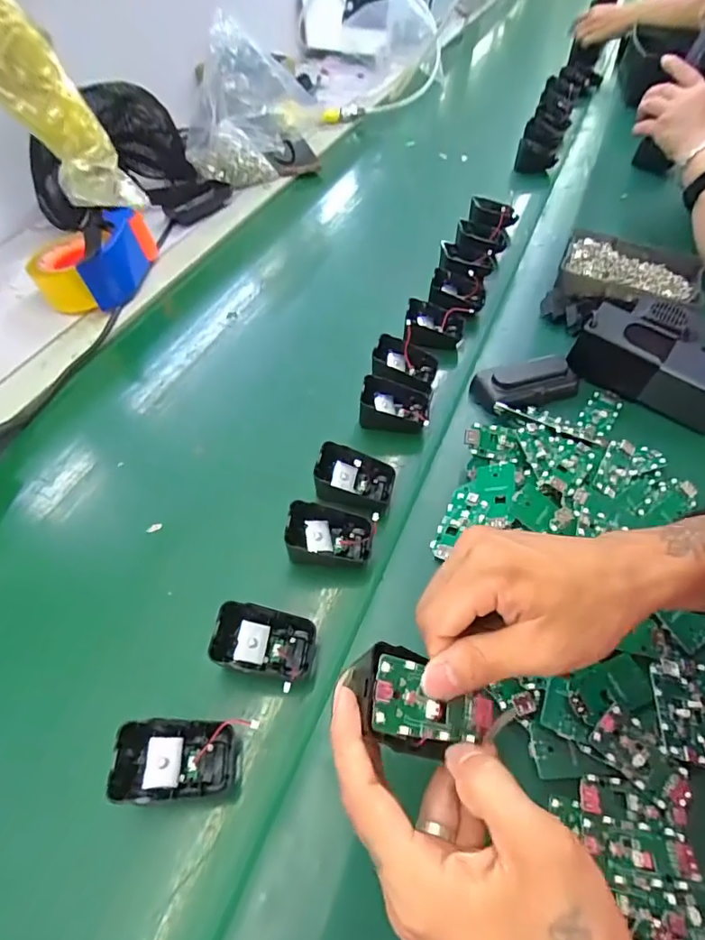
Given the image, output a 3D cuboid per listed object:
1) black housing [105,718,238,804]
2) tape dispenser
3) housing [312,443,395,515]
[{"bbox_3d":[-0.108,0.176,0.314,0.069,0.026,0.043,22,46,-27],"label":"black housing"},{"bbox_3d":[-0.323,-0.258,0.644,0.110,0.065,0.141,6,55,10],"label":"tape dispenser"},{"bbox_3d":[0.003,0.007,0.452,0.065,0.033,0.045,8,55,11],"label":"housing"}]

